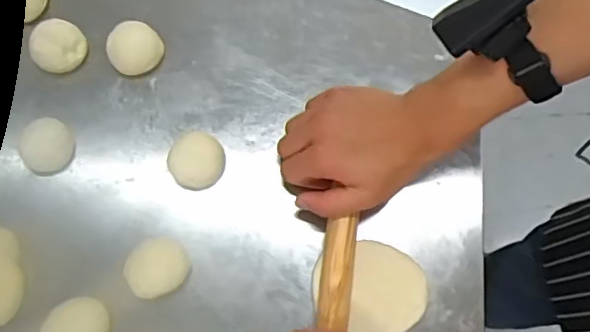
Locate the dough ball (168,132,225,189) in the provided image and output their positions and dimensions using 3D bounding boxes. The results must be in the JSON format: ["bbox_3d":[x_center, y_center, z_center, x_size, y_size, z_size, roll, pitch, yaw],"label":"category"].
[{"bbox_3d":[-0.086,-0.004,0.522,0.047,0.026,0.048,0,76,1],"label":"dough ball"}]

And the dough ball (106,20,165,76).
[{"bbox_3d":[-0.152,-0.111,0.551,0.049,0.022,0.045,0,76,1],"label":"dough ball"}]

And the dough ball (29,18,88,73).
[{"bbox_3d":[-0.216,-0.109,0.537,0.048,0.037,0.038,-40,80,-11],"label":"dough ball"}]

